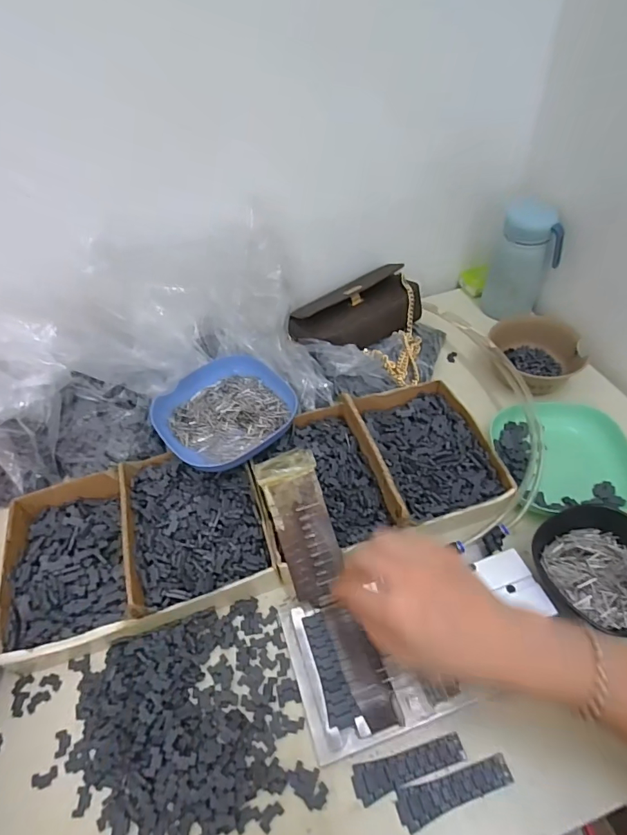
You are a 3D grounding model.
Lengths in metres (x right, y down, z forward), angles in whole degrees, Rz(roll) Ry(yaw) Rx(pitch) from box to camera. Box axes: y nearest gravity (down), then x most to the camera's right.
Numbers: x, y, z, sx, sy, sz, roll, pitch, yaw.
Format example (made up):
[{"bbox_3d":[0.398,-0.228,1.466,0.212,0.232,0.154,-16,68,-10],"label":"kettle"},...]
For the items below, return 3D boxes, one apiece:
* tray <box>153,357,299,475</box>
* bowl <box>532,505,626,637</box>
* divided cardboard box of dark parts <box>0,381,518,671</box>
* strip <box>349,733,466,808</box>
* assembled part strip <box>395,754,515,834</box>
[{"bbox_3d":[-0.100,-0.010,0.517,0.144,0.033,0.140,-30,53,-19],"label":"tray"},{"bbox_3d":[0.252,0.135,0.405,0.105,0.039,0.108,-7,49,-1],"label":"bowl"},{"bbox_3d":[-0.048,0.081,0.470,0.496,0.042,0.177,-16,50,-8],"label":"divided cardboard box of dark parts"},{"bbox_3d":[0.072,0.262,0.343,0.086,0.004,0.023,-13,49,-6],"label":"strip"},{"bbox_3d":[0.103,0.271,0.333,0.086,0.004,0.023,-14,49,-7],"label":"assembled part strip"}]

